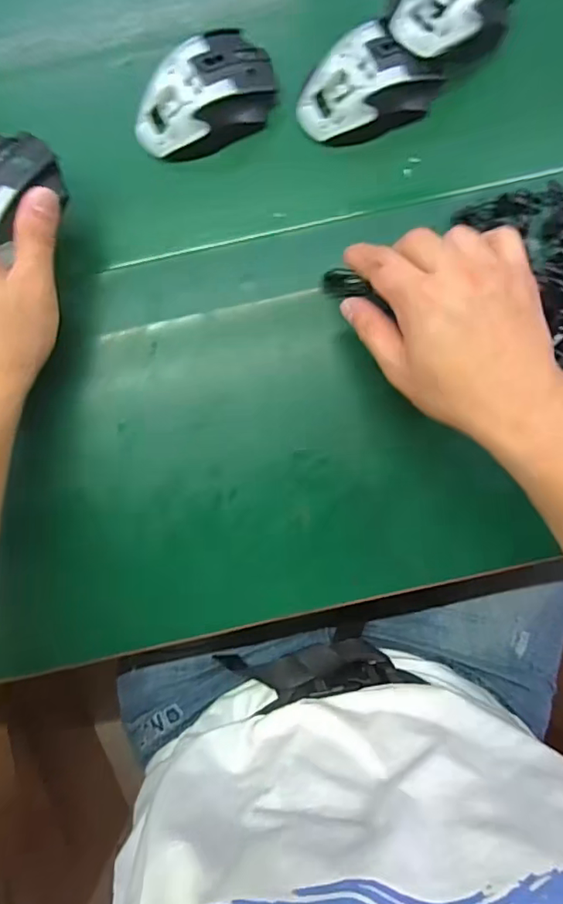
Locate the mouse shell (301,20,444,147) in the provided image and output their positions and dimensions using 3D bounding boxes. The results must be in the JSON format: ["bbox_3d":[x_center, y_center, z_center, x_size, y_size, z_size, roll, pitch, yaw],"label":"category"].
[{"bbox_3d":[0.068,-0.287,0.395,0.110,0.034,0.065,-23,87,-1],"label":"mouse shell"}]

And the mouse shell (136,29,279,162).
[{"bbox_3d":[-0.059,-0.278,0.398,0.114,0.038,0.063,-35,88,-2],"label":"mouse shell"}]

